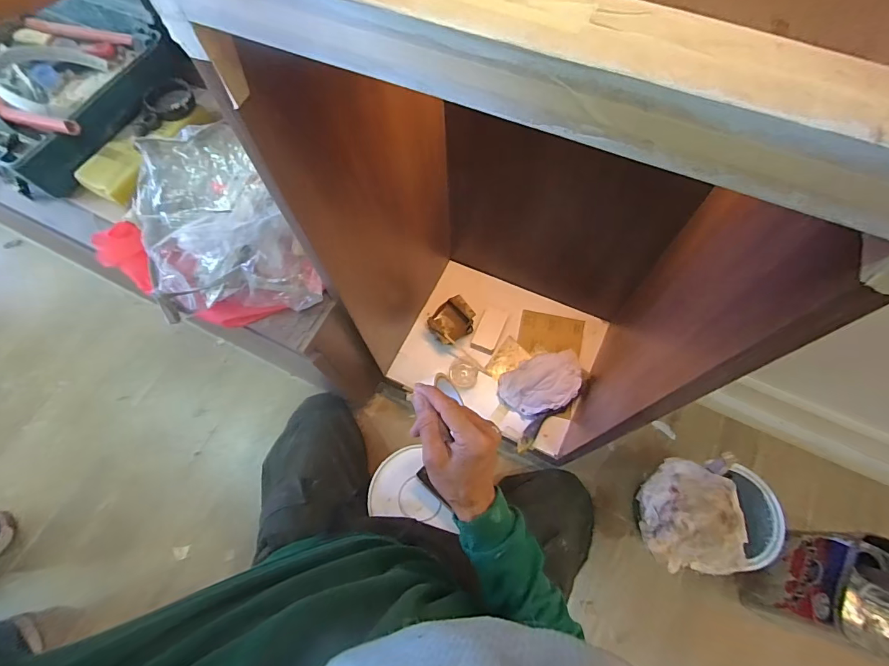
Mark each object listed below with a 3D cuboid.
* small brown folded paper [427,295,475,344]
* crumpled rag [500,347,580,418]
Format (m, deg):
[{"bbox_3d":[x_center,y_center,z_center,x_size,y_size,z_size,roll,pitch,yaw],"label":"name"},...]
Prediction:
[{"bbox_3d":[0.013,-0.029,0.935,0.093,0.051,0.088,-38,71,-13],"label":"small brown folded paper"},{"bbox_3d":[0.201,0.105,0.879,0.172,0.064,0.112,-13,67,-3],"label":"crumpled rag"}]

